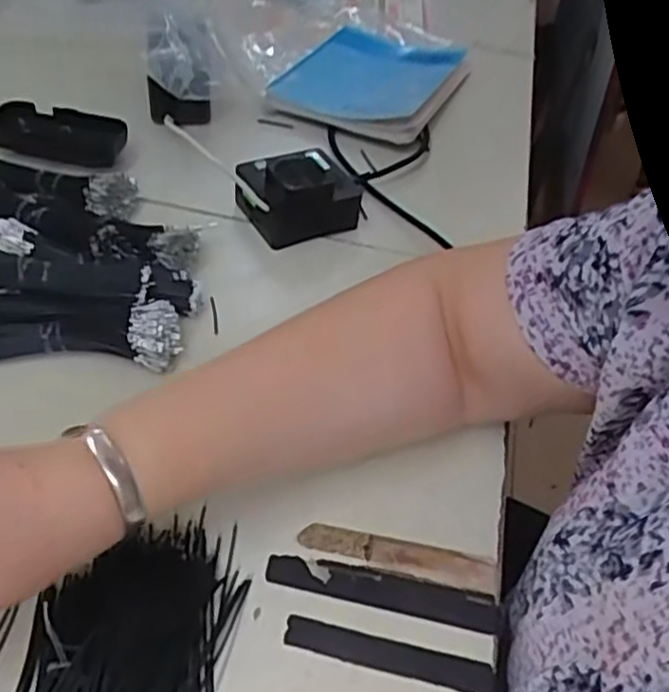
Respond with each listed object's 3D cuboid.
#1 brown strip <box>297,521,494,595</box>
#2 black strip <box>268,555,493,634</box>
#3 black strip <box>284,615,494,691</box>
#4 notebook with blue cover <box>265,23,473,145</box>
[{"bbox_3d":[0.032,0.108,0.361,0.100,0.004,0.018,12,45,5],"label":"brown strip"},{"bbox_3d":[0.024,0.119,0.349,0.113,0.004,0.019,12,45,4],"label":"black strip"},{"bbox_3d":[0.025,0.143,0.327,0.096,0.004,0.015,13,45,5],"label":"black strip"},{"bbox_3d":[0.043,-0.279,0.720,0.155,0.018,0.225,20,47,12],"label":"notebook with blue cover"}]

